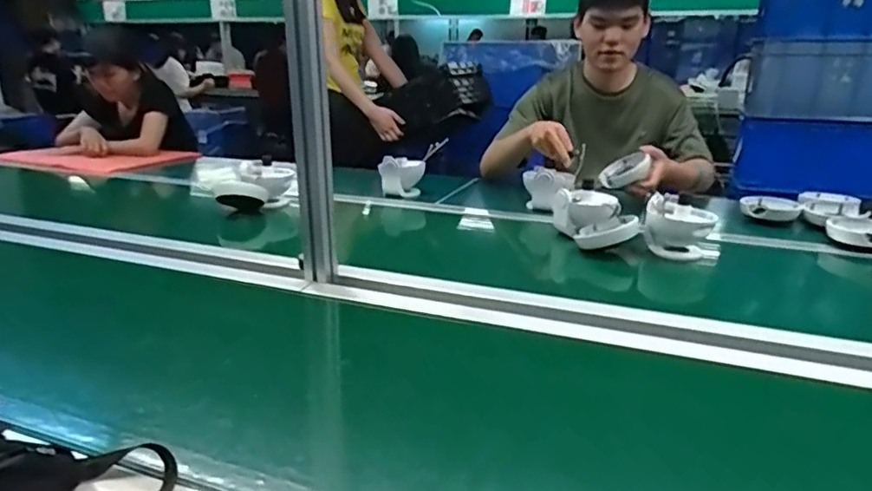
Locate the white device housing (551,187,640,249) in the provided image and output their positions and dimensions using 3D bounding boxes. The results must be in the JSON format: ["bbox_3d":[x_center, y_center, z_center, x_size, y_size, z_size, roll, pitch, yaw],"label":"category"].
[{"bbox_3d":[0.296,-0.045,1.093,0.111,0.077,0.153,-1,18,-8],"label":"white device housing"}]

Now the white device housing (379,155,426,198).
[{"bbox_3d":[-0.077,-0.158,1.436,0.104,0.105,0.065,-14,24,-39],"label":"white device housing"}]

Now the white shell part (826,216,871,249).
[{"bbox_3d":[0.797,-0.024,1.111,0.107,0.030,0.105,17,24,39],"label":"white shell part"}]

